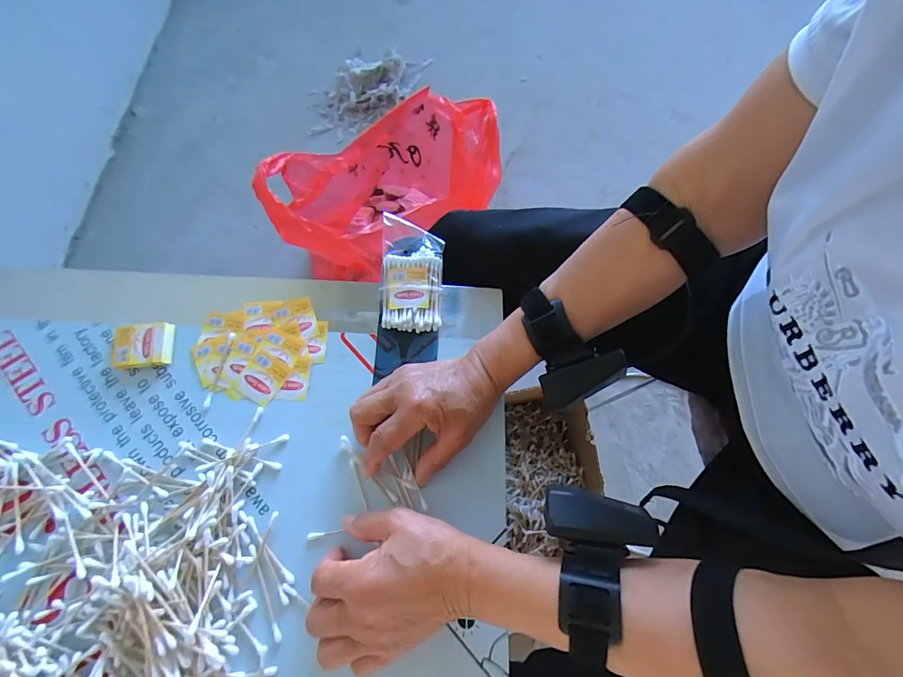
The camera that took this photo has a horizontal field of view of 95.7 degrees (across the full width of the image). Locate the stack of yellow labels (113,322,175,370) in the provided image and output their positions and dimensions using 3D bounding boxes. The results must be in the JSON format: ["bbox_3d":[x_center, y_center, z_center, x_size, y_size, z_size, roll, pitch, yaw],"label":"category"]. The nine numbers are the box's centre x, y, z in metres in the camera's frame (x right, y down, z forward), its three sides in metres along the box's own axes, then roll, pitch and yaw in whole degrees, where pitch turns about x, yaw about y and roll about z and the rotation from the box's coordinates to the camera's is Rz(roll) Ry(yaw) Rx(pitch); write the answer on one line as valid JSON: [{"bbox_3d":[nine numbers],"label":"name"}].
[{"bbox_3d":[-0.289,0.006,0.382,0.048,0.011,0.041,-5,70,-4],"label":"stack of yellow labels"}]

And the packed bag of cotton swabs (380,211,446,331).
[{"bbox_3d":[-0.040,-0.068,0.419,0.061,0.019,0.122,0,70,-2],"label":"packed bag of cotton swabs"}]

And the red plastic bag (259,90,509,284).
[{"bbox_3d":[-0.128,-0.276,0.801,0.417,0.270,0.279,-40,76,-15],"label":"red plastic bag"}]

